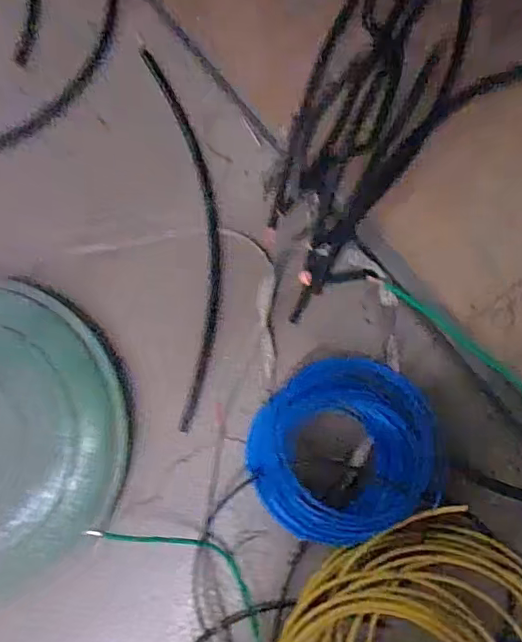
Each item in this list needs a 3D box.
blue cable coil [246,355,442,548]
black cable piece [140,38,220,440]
[{"bbox_3d":[0.098,0.156,0.673,0.220,0.027,0.204,0,85,5],"label":"blue cable coil"},{"bbox_3d":[-0.089,-0.111,0.726,0.073,0.020,0.491,-6,85,5],"label":"black cable piece"}]

